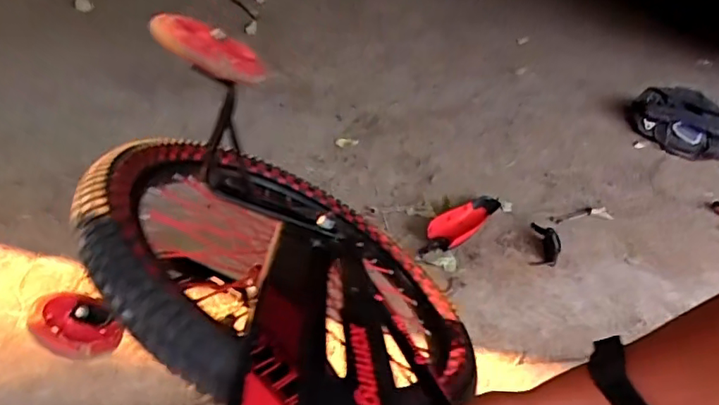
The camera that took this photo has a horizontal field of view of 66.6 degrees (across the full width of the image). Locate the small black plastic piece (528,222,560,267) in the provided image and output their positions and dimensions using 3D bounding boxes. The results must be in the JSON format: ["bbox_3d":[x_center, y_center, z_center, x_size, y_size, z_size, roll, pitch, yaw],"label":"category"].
[{"bbox_3d":[0.433,0.101,1.275,0.074,0.026,0.135,10,50,6],"label":"small black plastic piece"}]

